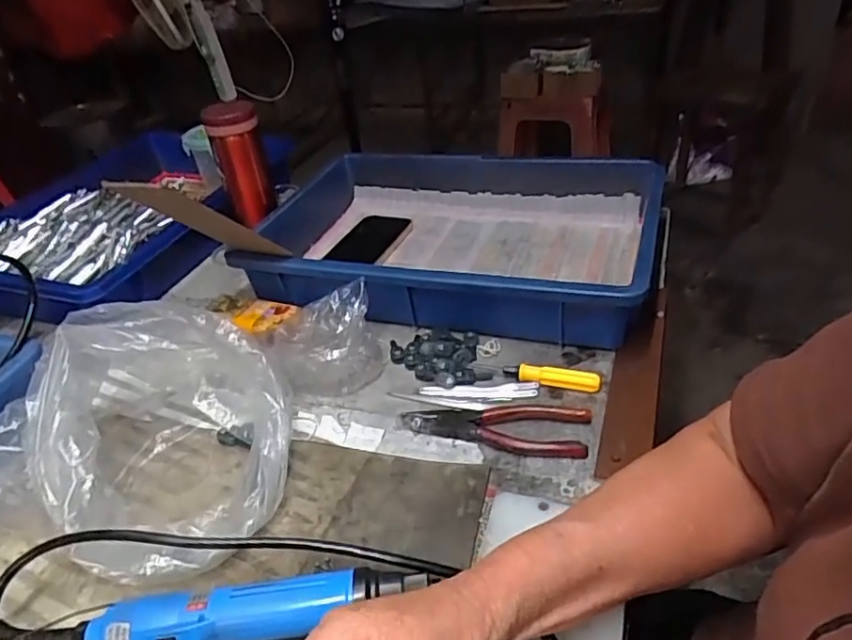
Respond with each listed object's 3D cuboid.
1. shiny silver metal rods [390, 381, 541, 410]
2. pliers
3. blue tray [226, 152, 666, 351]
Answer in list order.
[{"bbox_3d":[0.033,0.065,0.529,0.128,0.009,0.025,-2,34,6],"label":"shiny silver metal rods"},{"bbox_3d":[0.054,0.087,0.491,0.152,0.018,0.050,3,35,13],"label":"pliers"},{"bbox_3d":[0.018,-0.092,0.689,0.455,0.100,0.279,10,39,22],"label":"blue tray"}]

